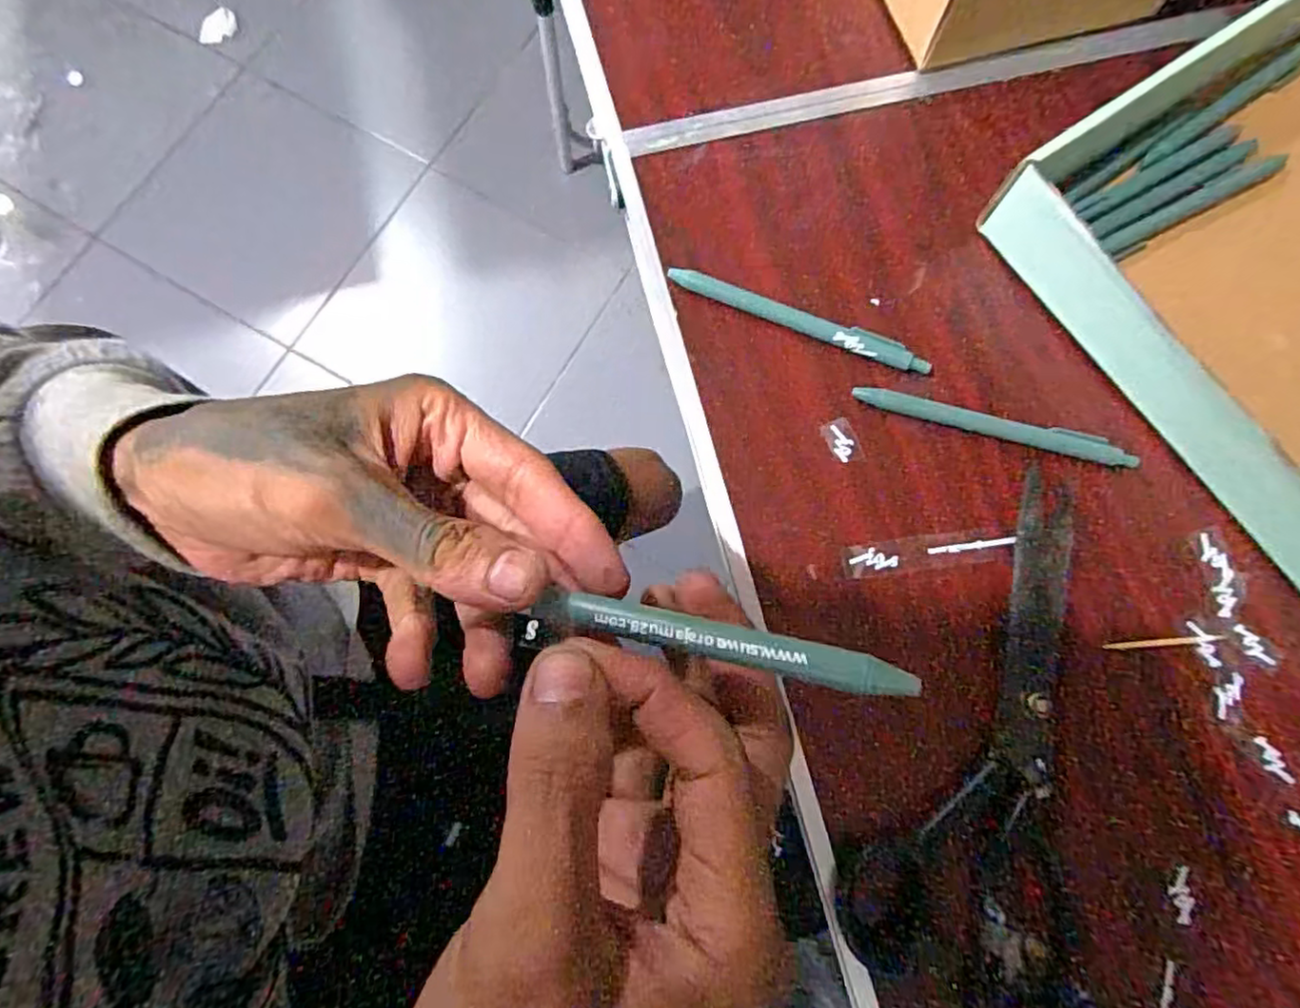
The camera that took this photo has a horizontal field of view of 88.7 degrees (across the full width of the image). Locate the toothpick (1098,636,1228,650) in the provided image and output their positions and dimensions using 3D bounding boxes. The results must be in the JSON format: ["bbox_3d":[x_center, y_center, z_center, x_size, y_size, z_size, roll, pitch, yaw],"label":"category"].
[{"bbox_3d":[0.249,0.067,0.322,0.057,0.004,0.004,-4,77,-2],"label":"toothpick"}]

